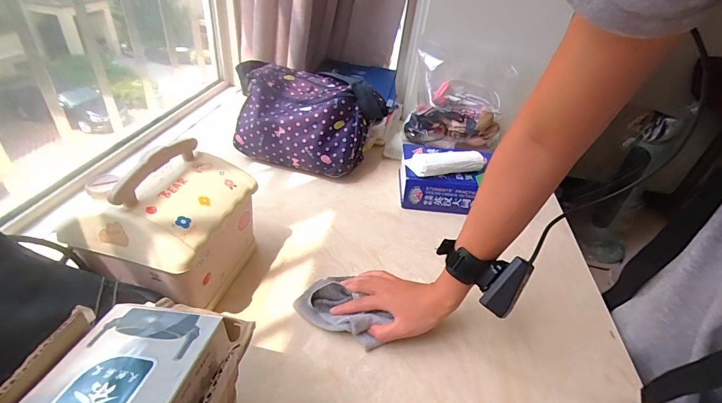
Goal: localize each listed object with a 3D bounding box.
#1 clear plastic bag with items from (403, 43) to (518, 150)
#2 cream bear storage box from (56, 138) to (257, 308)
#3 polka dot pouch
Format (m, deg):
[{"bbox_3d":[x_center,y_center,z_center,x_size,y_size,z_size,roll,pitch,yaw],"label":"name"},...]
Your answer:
[{"bbox_3d":[0.237,-0.245,0.882,0.225,0.195,0.164,16,37,10],"label":"clear plastic bag with items"},{"bbox_3d":[-0.241,0.030,0.475,0.151,0.184,0.174,14,37,7],"label":"cream bear storage box"},{"bbox_3d":[-0.115,-0.176,0.776,0.315,0.162,0.193,14,37,9],"label":"polka dot pouch"}]

